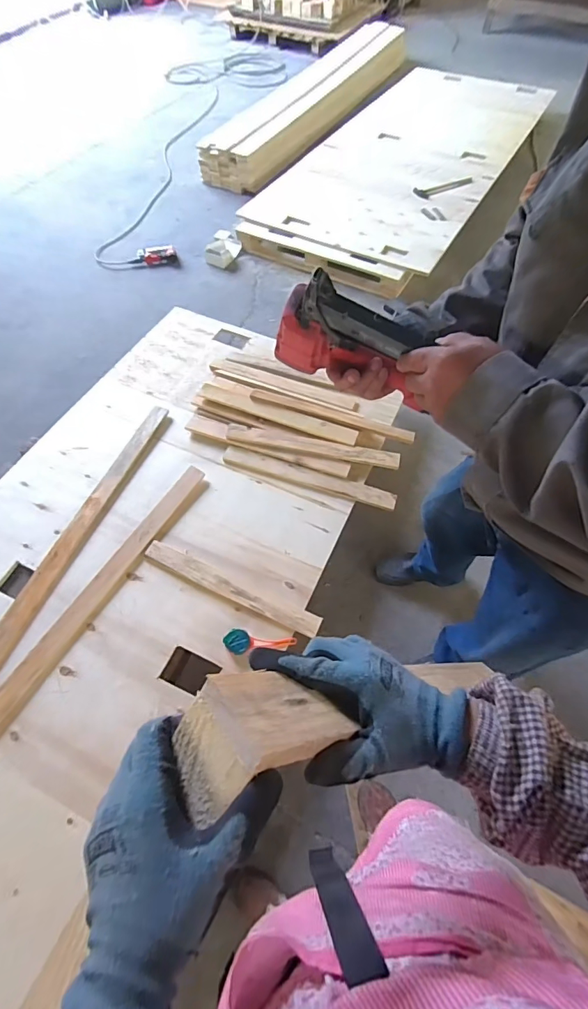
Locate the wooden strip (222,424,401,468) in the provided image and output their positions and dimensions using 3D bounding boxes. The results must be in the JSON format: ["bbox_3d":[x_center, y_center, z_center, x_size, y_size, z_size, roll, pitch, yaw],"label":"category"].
[{"bbox_3d":[0.060,-0.196,1.454,0.583,0.023,0.067,10,61,4],"label":"wooden strip"}]

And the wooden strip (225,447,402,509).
[{"bbox_3d":[0.046,-0.090,1.418,0.576,0.021,0.063,17,62,8],"label":"wooden strip"}]

